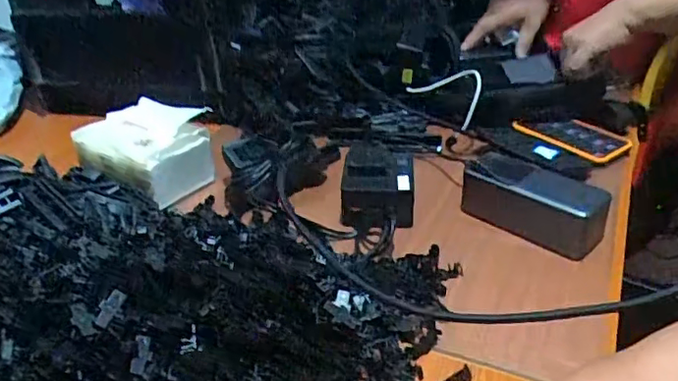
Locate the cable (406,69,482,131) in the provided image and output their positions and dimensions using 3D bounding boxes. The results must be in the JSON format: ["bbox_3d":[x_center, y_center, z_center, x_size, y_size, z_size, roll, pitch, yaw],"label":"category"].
[{"bbox_3d":[0.132,-0.125,0.719,0.034,0.058,0.095,-28,40,-32],"label":"cable"}]

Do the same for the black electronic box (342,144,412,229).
[{"bbox_3d":[0.041,-0.006,0.591,0.070,0.052,0.078,2,33,10],"label":"black electronic box"}]

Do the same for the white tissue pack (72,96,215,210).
[{"bbox_3d":[-0.218,-0.049,0.664,0.145,0.067,0.104,19,39,31],"label":"white tissue pack"}]

